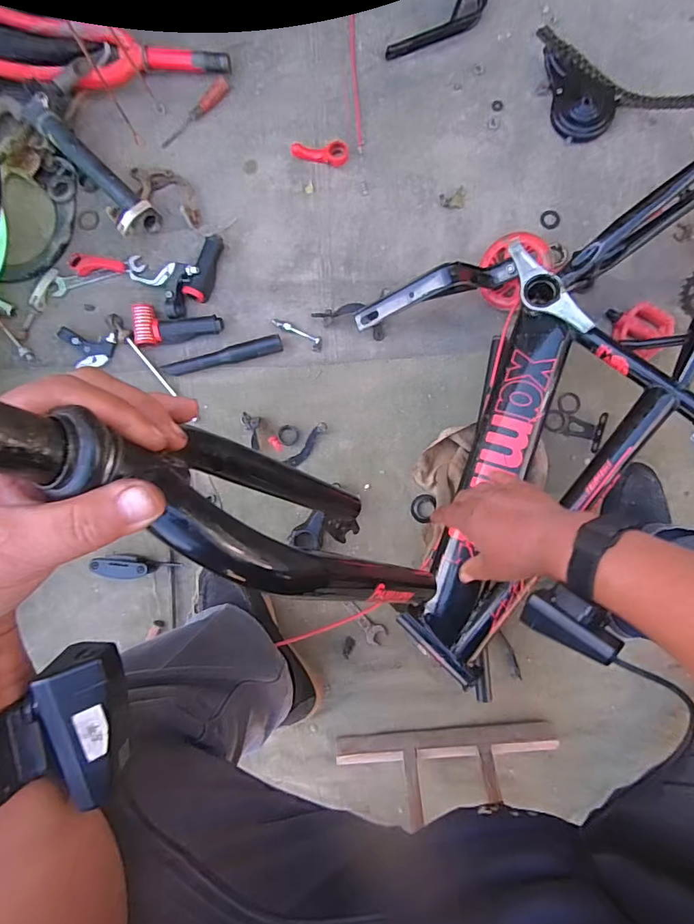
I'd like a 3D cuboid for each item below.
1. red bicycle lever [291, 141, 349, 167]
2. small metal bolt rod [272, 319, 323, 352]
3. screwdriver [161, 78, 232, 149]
[{"bbox_3d":[-0.042,-0.490,0.744,0.089,0.020,0.031,0,88,2],"label":"red bicycle lever"},{"bbox_3d":[-0.079,-0.201,0.741,0.087,0.007,0.022,23,89,3],"label":"small metal bolt rod"},{"bbox_3d":[-0.241,-0.554,0.743,0.141,0.013,0.017,-43,87,0],"label":"screwdriver"}]

